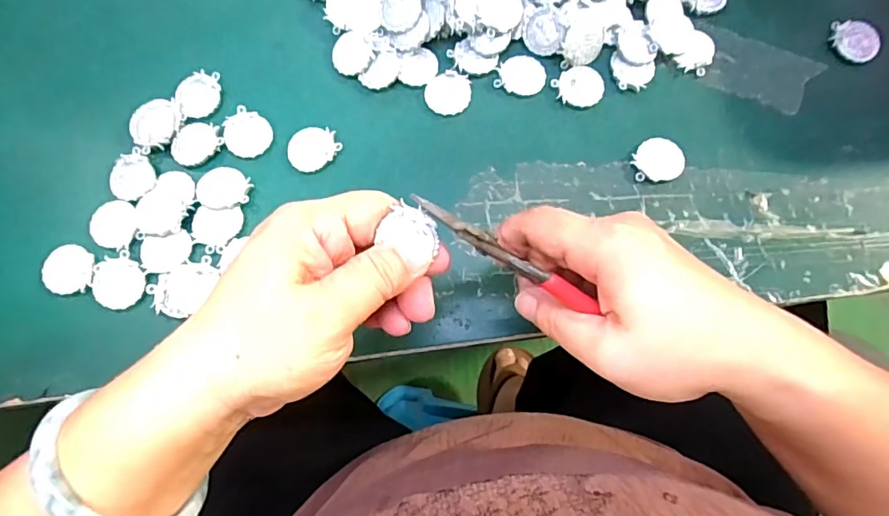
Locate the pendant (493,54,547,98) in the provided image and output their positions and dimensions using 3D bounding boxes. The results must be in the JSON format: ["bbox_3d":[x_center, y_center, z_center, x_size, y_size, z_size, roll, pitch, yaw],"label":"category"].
[{"bbox_3d":[0.049,-0.115,0.325,0.029,0.004,0.028,18,76,5],"label":"pendant"}]

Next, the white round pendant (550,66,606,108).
[{"bbox_3d":[0.084,-0.106,0.323,0.029,0.004,0.026,-30,77,-7],"label":"white round pendant"}]

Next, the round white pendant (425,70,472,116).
[{"bbox_3d":[0.002,-0.103,0.322,0.028,0.004,0.027,0,75,0],"label":"round white pendant"}]

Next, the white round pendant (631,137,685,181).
[{"bbox_3d":[0.128,-0.059,0.311,0.029,0.005,0.027,0,75,0],"label":"white round pendant"}]

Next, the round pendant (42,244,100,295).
[{"bbox_3d":[-0.211,0.007,0.293,0.029,0.004,0.027,0,75,0],"label":"round pendant"}]

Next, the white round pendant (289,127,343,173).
[{"bbox_3d":[-0.079,-0.066,0.313,0.030,0.005,0.026,-32,77,-8],"label":"white round pendant"}]

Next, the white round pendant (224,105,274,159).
[{"bbox_3d":[-0.119,-0.076,0.315,0.027,0.005,0.030,-40,78,-10],"label":"white round pendant"}]

